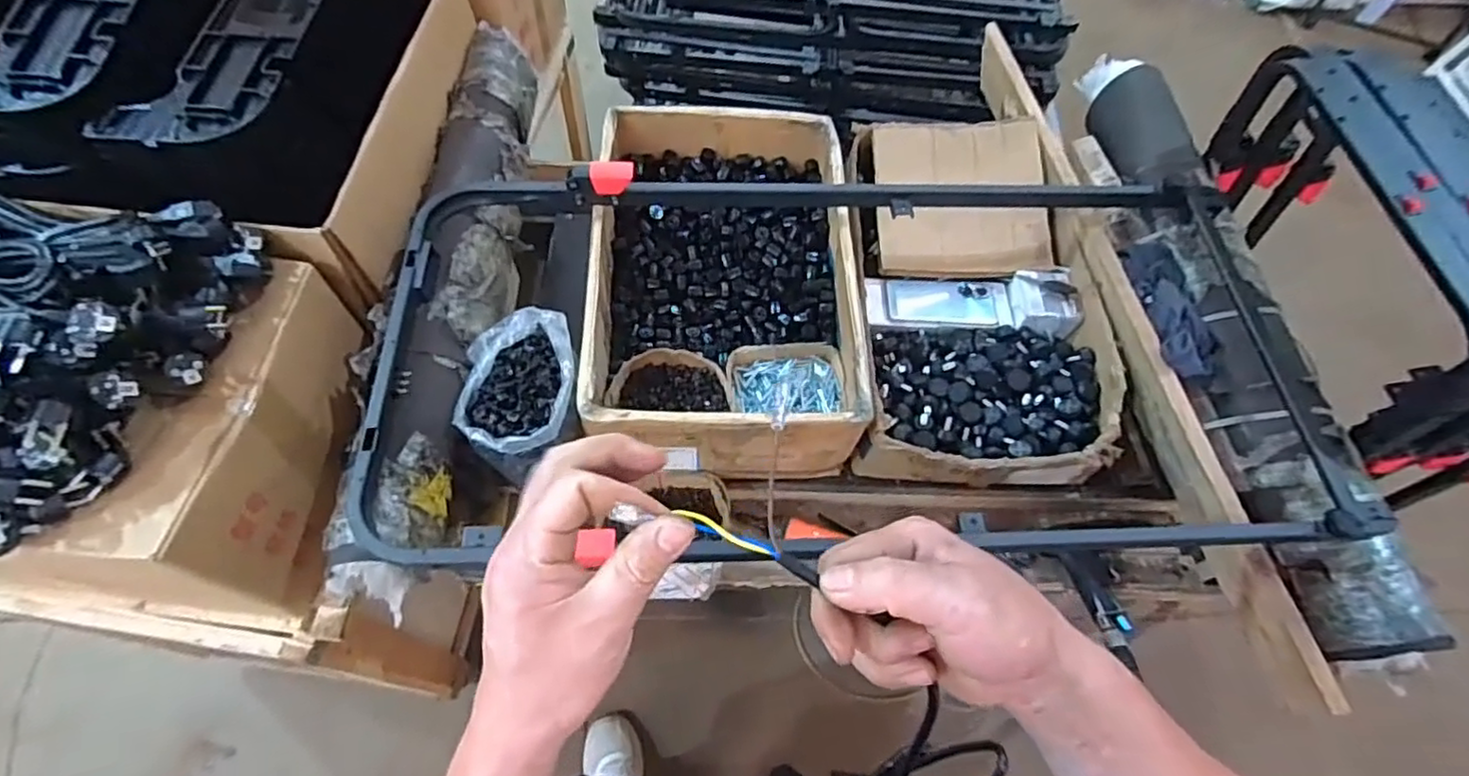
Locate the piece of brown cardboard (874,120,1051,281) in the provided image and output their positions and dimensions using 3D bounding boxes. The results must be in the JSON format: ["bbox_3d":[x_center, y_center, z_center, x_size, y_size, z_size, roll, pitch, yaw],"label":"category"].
[{"bbox_3d":[0.341,-0.295,1.030,0.256,0.069,0.260,1,62,-3],"label":"piece of brown cardboard"}]

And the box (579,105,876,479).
[{"bbox_3d":[-0.016,-0.162,0.941,0.341,0.140,0.537,-1,62,-4],"label":"box"}]

